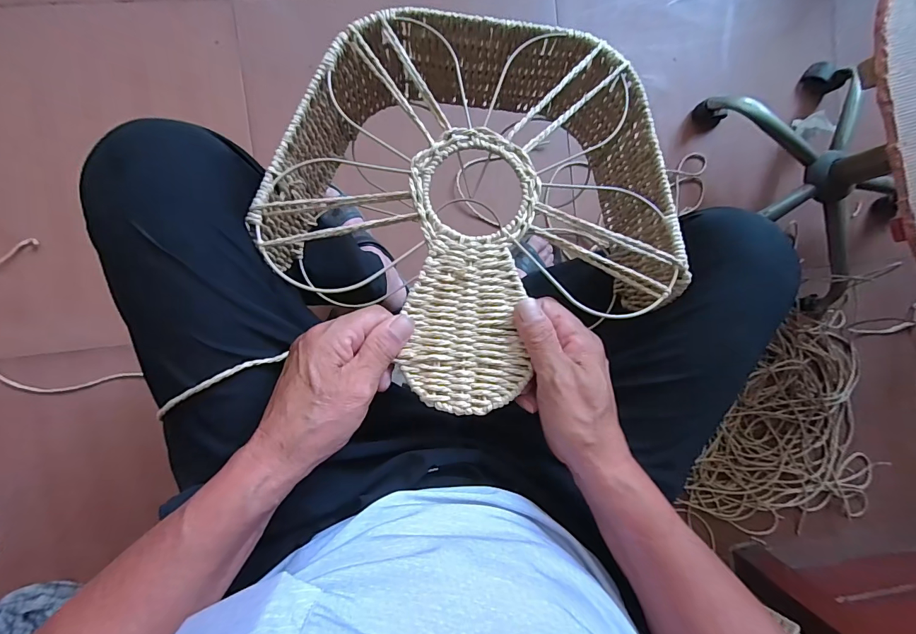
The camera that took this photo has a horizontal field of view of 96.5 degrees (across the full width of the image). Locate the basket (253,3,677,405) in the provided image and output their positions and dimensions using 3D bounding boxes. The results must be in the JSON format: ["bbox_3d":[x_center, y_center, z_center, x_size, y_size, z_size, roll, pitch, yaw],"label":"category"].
[{"bbox_3d":[0.016,-0.109,0.384,0.329,0.130,0.338,0,91,-6],"label":"basket"}]

